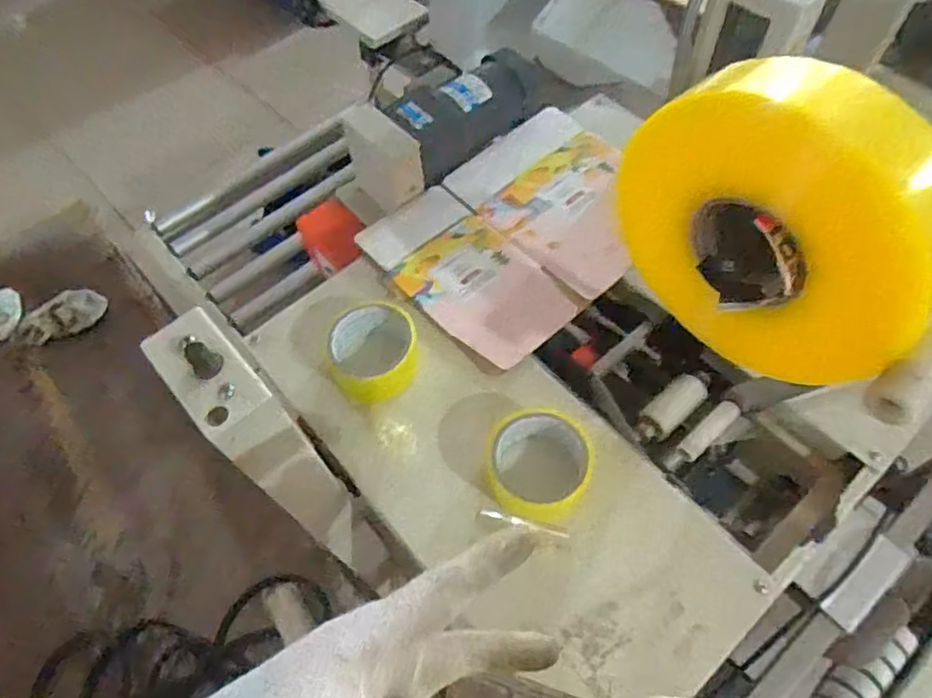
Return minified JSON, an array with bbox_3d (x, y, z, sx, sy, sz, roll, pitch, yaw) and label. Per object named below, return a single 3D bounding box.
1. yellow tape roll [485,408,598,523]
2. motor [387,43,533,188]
[{"bbox_3d":[0.066,0.103,0.576,0.092,0.042,0.098,-1,60,2],"label":"yellow tape roll"},{"bbox_3d":[-0.005,-0.301,0.792,0.188,0.081,0.091,-41,67,-19],"label":"motor"}]

